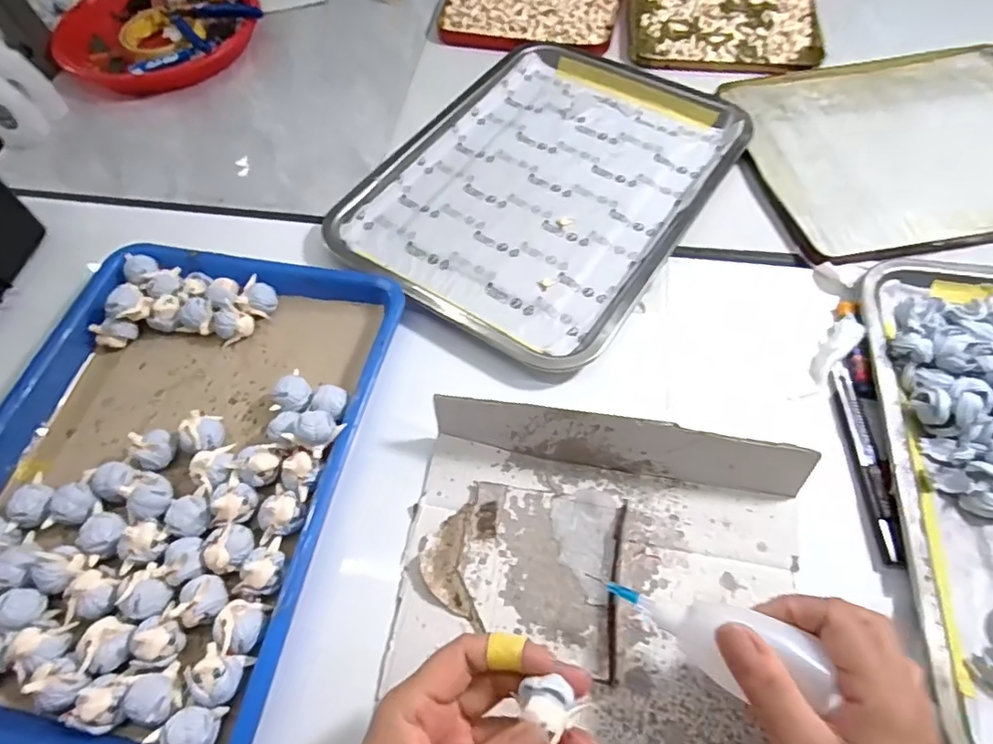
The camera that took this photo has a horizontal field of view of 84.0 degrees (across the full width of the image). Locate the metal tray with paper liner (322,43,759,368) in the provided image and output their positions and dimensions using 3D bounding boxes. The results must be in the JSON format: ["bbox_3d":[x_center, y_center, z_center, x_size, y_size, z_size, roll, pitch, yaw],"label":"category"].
[{"bbox_3d":[0.051,-0.177,0.495,0.256,0.022,0.360,30,67,18],"label":"metal tray with paper liner"}]

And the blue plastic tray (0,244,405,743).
[{"bbox_3d":[-0.223,0.060,0.368,0.253,0.036,0.329,9,63,8],"label":"blue plastic tray"}]

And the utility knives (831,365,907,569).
[{"bbox_3d":[0.242,0.055,0.358,0.014,0.007,0.136,1,62,4],"label":"utility knives"}]

